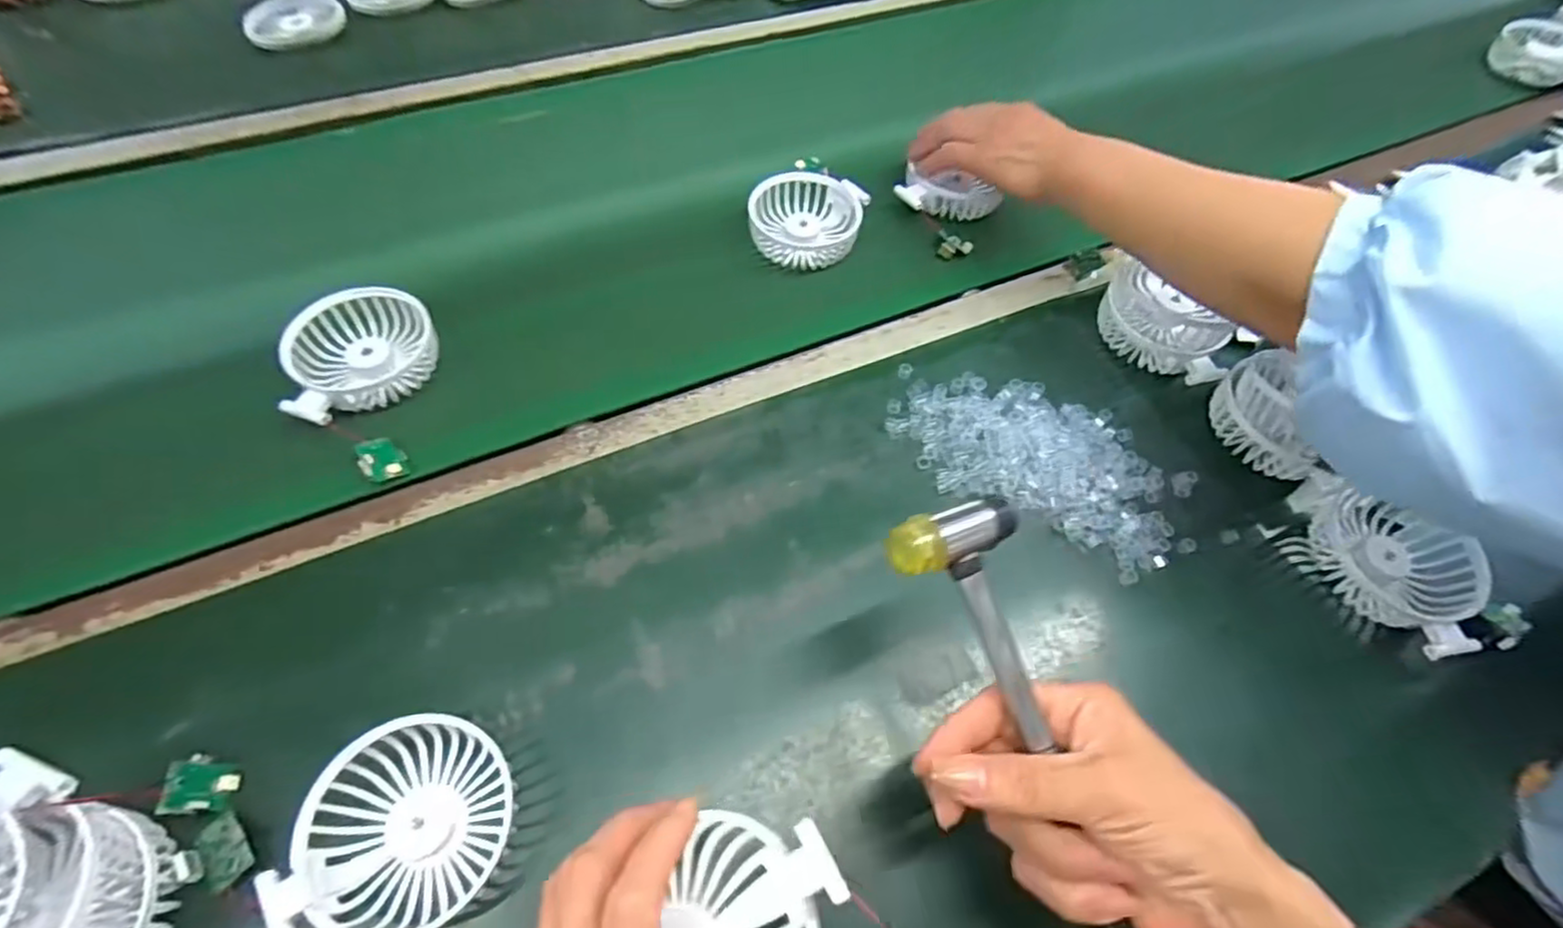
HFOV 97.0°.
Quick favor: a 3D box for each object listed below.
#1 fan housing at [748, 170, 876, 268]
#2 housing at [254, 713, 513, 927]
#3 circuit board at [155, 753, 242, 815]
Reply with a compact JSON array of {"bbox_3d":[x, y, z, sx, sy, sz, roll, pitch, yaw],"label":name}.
[{"bbox_3d":[0.020,-0.196,0.567,0.089,0.032,0.089,12,59,2],"label":"fan housing"},{"bbox_3d":[-0.170,0.164,0.316,0.081,0.031,0.092,14,59,4],"label":"housing"},{"bbox_3d":[-0.270,0.149,0.322,0.004,0.029,0.024,-20,61,26],"label":"circuit board"}]

